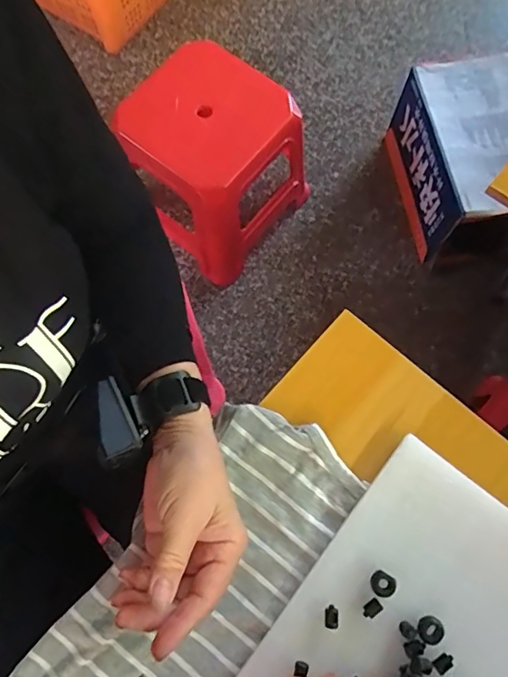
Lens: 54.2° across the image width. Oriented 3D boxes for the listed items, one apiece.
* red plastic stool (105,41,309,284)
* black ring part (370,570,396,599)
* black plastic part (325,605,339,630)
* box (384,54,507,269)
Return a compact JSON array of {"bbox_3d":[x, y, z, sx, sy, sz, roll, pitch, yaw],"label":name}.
[{"bbox_3d":[-0.069,-0.316,0.929,0.232,0.294,0.253,38,78,10],"label":"red plastic stool"},{"bbox_3d":[0.093,0.177,0.357,0.017,0.007,0.016,0,74,0],"label":"black ring part"},{"bbox_3d":[0.055,0.198,0.352,0.009,0.006,0.015,3,74,1],"label":"black plastic part"},{"bbox_3d":[0.417,-0.344,0.993,0.207,0.204,0.335,-8,74,-2],"label":"box"}]

